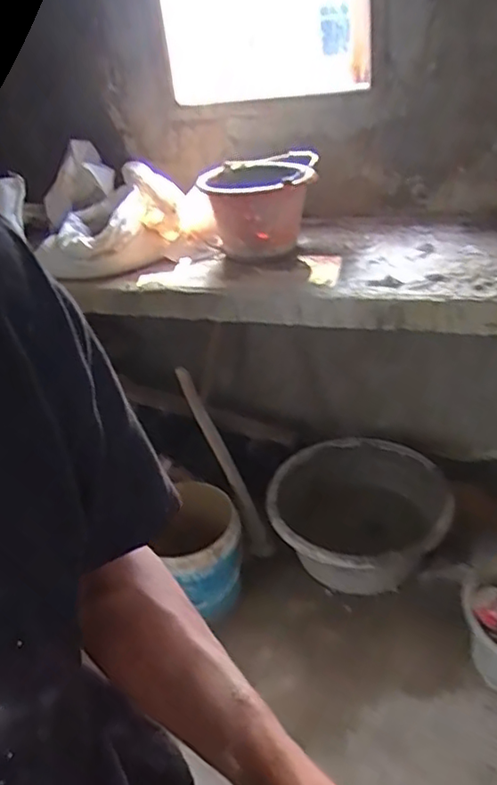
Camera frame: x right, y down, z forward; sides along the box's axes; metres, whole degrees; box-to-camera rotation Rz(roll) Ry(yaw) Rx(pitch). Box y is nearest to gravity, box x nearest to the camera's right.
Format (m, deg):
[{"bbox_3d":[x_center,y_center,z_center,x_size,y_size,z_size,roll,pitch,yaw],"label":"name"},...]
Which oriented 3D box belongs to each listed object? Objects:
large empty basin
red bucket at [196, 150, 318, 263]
[{"bbox_3d":[0.326,0.371,1.792,0.508,0.260,0.508,-6,30,3],"label":"large empty basin"},{"bbox_3d":[0.025,-0.445,1.452,0.258,0.216,0.303,-6,29,3],"label":"red bucket"}]

